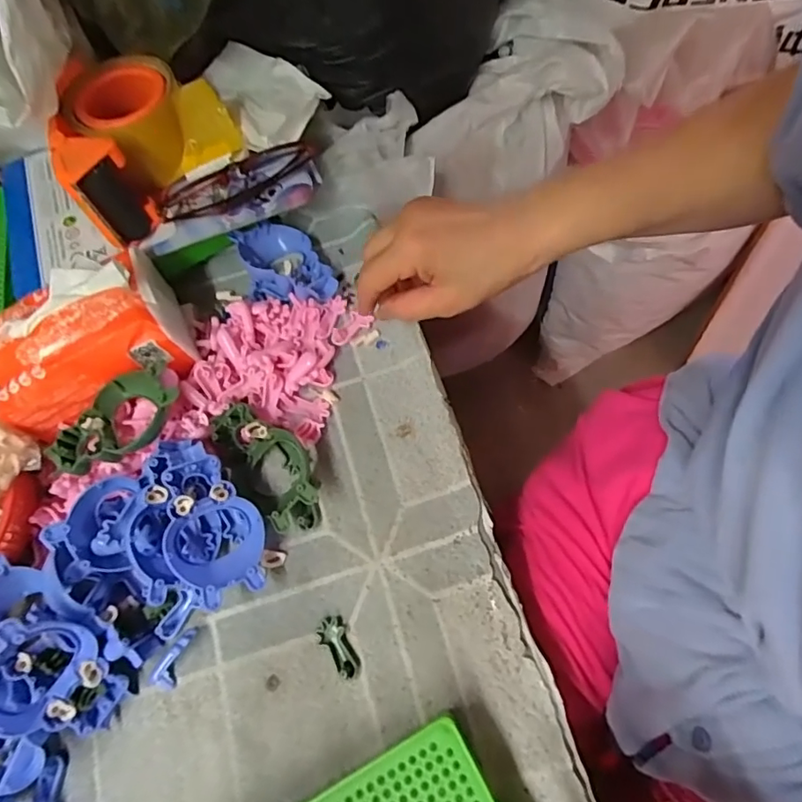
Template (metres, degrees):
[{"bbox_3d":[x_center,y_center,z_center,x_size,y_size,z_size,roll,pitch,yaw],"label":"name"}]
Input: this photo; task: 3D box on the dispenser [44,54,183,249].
[{"bbox_3d":[-0.210,-0.206,0.413,0.090,0.075,0.143,-23,66,-3],"label":"dispenser"}]

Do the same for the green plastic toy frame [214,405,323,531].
[{"bbox_3d":[-0.092,0.043,0.374,0.046,0.030,0.101,-39,68,-9],"label":"green plastic toy frame"}]

